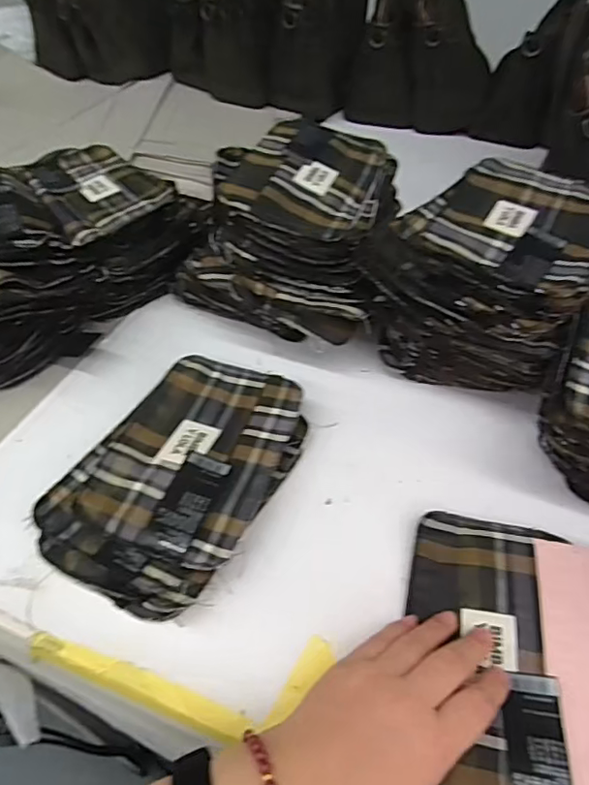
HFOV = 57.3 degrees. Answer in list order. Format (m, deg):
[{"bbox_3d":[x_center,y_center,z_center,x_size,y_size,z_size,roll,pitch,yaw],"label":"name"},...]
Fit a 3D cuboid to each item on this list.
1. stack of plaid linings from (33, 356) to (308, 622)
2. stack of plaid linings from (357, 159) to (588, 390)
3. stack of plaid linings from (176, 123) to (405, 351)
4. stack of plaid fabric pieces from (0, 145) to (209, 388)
[{"bbox_3d":[-0.086,0.061,0.442,0.139,0.034,0.224,22,50,18],"label":"stack of plaid linings"},{"bbox_3d":[0.185,-0.098,0.519,0.171,0.149,0.217,31,54,25],"label":"stack of plaid linings"},{"bbox_3d":[-0.003,-0.167,0.579,0.205,0.142,0.250,13,48,11],"label":"stack of plaid linings"},{"bbox_3d":[-0.281,-0.153,0.576,0.229,0.124,0.331,32,54,25],"label":"stack of plaid fabric pieces"}]

